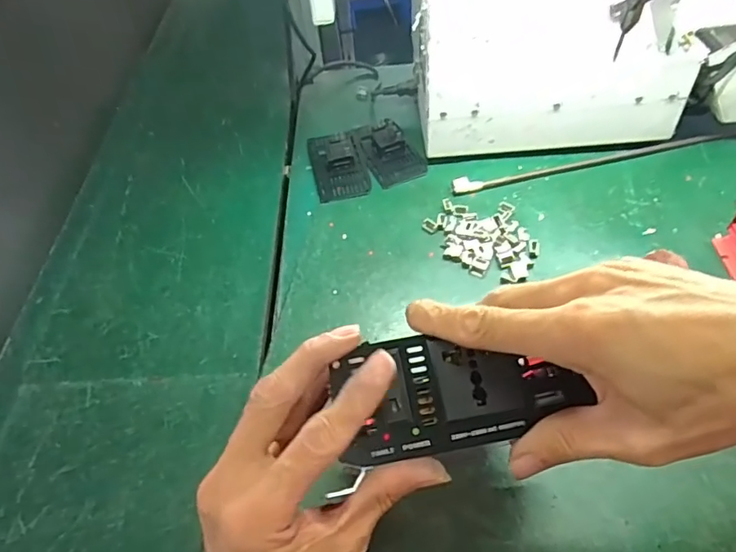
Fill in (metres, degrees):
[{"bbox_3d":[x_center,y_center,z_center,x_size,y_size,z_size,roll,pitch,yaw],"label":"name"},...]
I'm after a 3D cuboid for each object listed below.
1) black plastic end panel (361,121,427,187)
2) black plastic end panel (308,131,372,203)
[{"bbox_3d":[0.034,-0.172,0.737,0.068,0.033,0.111,-19,53,-9],"label":"black plastic end panel"},{"bbox_3d":[-0.040,-0.161,0.737,0.070,0.034,0.133,-12,52,-4],"label":"black plastic end panel"}]

